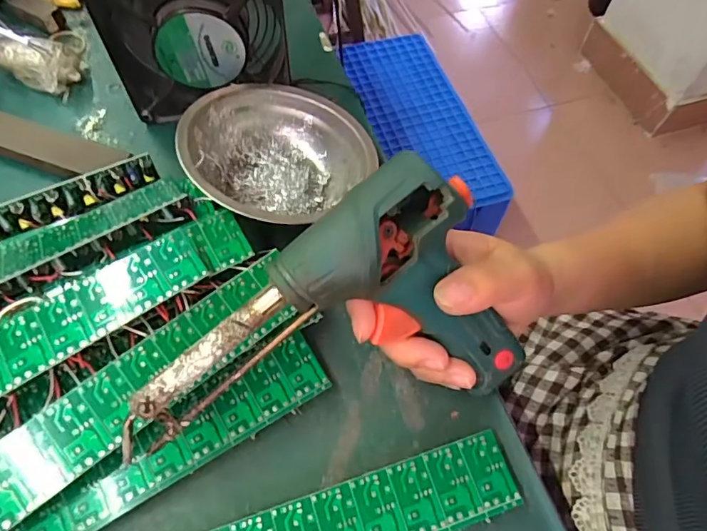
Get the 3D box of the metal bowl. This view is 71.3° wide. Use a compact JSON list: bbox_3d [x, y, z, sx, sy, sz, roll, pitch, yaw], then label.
[{"bbox_3d":[-0.050,-0.072,0.339,0.124,0.057,0.126,2,61,-3],"label":"metal bowl"}]

